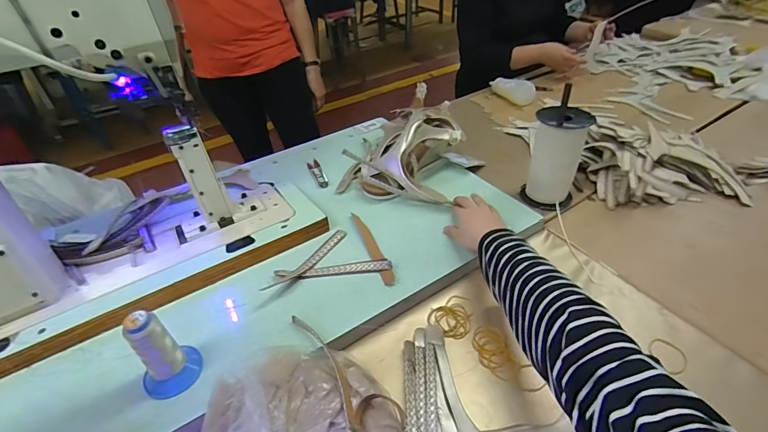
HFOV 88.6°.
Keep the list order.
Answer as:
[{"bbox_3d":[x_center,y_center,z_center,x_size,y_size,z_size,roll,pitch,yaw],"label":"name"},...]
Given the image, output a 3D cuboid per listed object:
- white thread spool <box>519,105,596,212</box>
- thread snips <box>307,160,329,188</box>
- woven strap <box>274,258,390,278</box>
[{"bbox_3d":[0.318,-0.104,0.735,0.092,0.180,0.092,0,42,0],"label":"white thread spool"},{"bbox_3d":[-0.143,-0.091,0.848,0.027,0.007,0.111,-16,44,-16],"label":"thread snips"},{"bbox_3d":[-0.080,0.079,0.620,0.180,0.018,0.025,-2,42,-1],"label":"woven strap"}]

